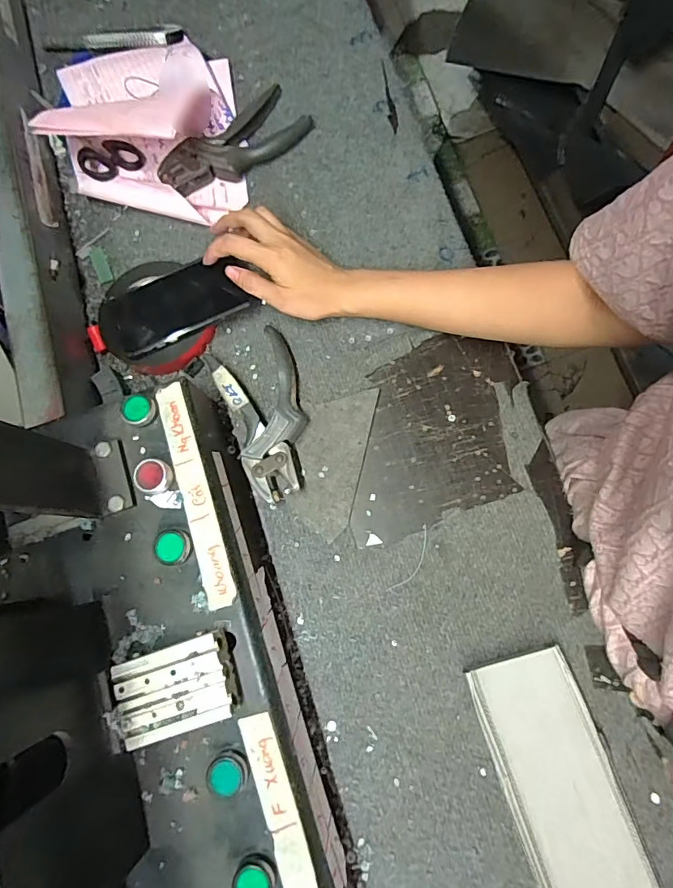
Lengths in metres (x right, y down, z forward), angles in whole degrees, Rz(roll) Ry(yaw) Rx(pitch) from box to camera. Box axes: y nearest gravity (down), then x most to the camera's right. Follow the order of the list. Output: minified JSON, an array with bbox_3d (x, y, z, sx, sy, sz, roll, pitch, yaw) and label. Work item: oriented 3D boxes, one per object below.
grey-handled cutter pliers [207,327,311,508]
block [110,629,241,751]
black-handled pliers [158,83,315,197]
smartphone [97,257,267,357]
[{"bbox_3d":[-0.068,-0.031,0.476,0.078,0.024,0.164,-23,77,2],"label":"grey-handled cutter pliers"},{"bbox_3d":[-0.120,0.182,0.360,0.082,0.028,0.057,-18,77,3],"label":"block"},{"bbox_3d":[-0.115,-0.336,0.535,0.171,0.017,0.069,-35,80,-6],"label":"black-handled pliers"},{"bbox_3d":[-0.166,-0.142,0.488,0.140,0.012,0.068,-26,87,-4],"label":"smartphone"}]

